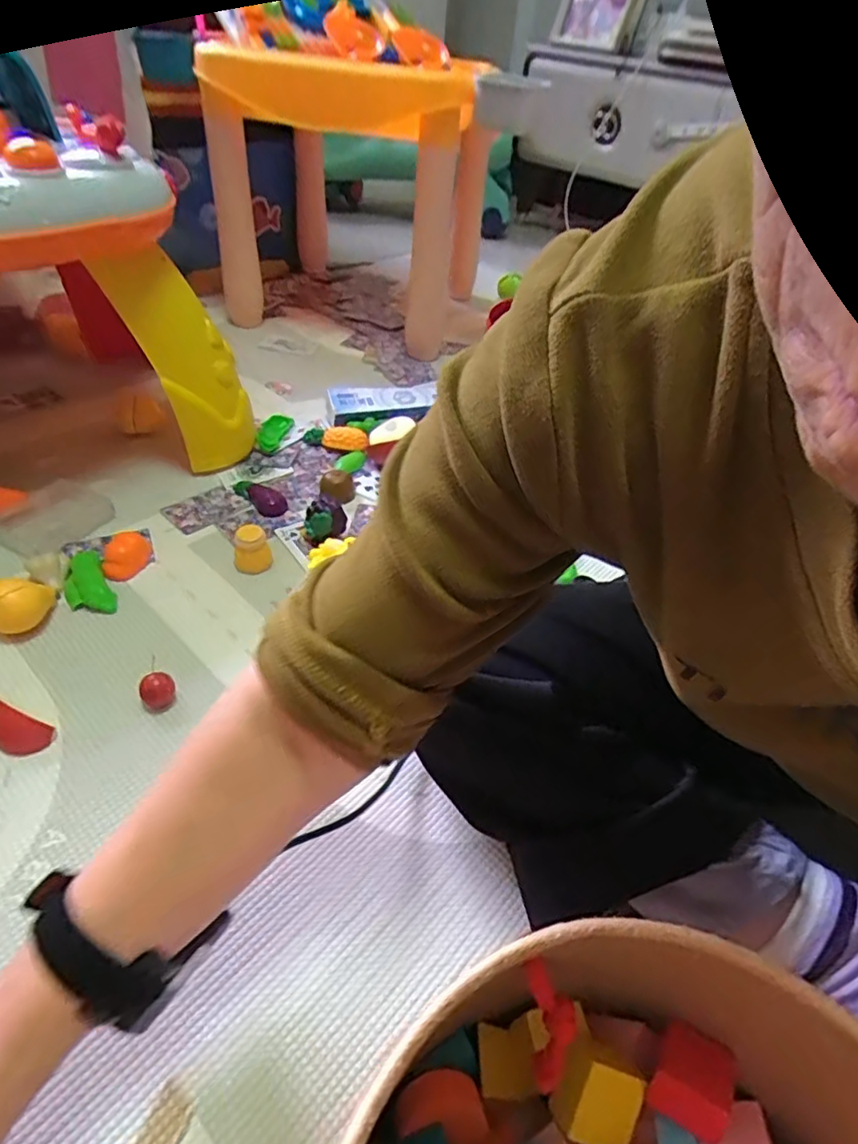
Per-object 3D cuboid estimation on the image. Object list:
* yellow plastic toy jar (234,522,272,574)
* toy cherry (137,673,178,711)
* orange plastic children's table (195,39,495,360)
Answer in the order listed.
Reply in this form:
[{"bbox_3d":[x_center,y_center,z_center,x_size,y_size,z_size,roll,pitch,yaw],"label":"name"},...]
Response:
[{"bbox_3d":[-0.184,-0.023,0.628,0.036,0.044,0.031,-11,46,-18],"label":"yellow plastic toy jar"},{"bbox_3d":[-0.225,0.100,0.504,0.027,0.024,0.021,-18,49,-25],"label":"toy cherry"},{"bbox_3d":[-0.127,-0.664,1.073,0.405,0.379,0.404,10,42,4],"label":"orange plastic children's table"}]

